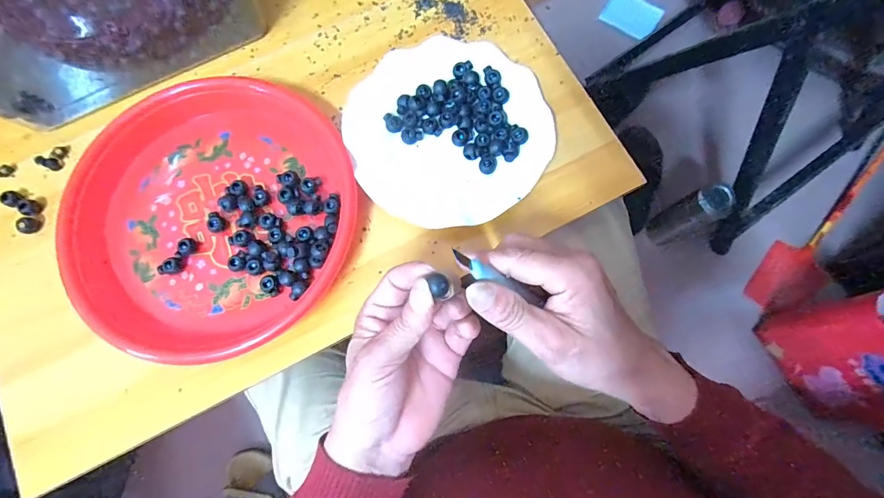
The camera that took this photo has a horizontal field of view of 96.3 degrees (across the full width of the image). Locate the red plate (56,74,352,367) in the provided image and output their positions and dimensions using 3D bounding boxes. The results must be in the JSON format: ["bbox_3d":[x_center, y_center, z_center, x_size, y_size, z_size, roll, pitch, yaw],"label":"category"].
[{"bbox_3d":[-0.207,-0.036,0.358,0.249,0.029,0.241,0,77,1],"label":"red plate"}]

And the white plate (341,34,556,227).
[{"bbox_3d":[0.006,-0.110,0.372,0.180,0.025,0.174,-2,77,1],"label":"white plate"}]

